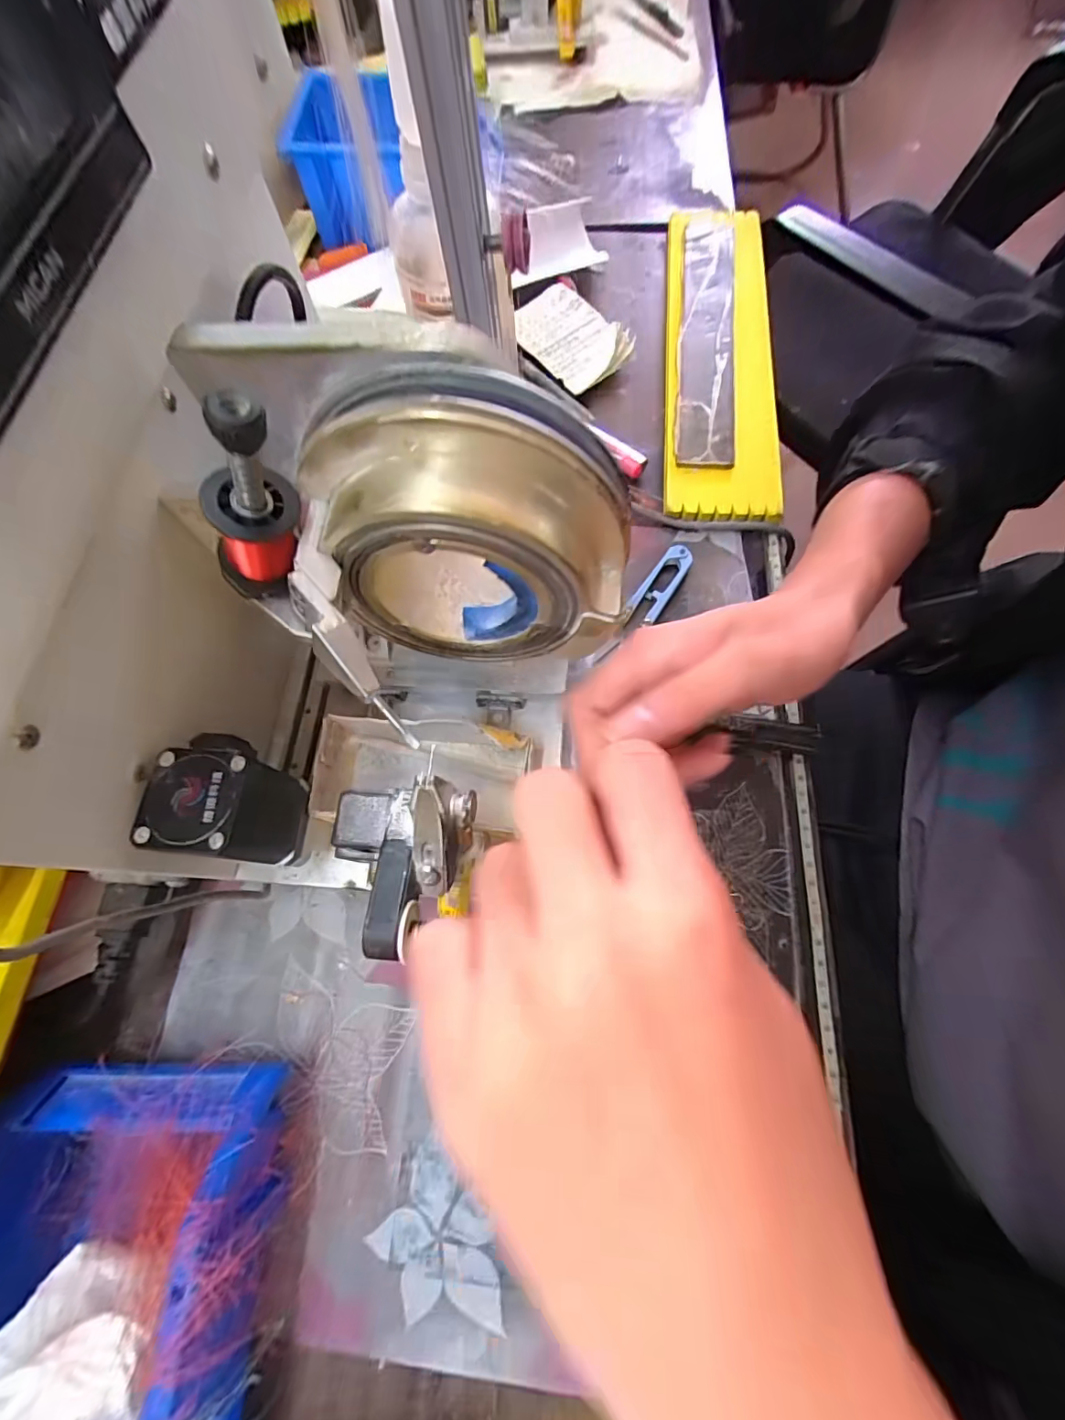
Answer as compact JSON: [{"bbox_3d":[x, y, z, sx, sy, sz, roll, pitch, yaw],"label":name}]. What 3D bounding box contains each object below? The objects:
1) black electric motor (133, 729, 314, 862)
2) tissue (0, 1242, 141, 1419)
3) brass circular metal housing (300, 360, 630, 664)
[{"bbox_3d":[-0.133,0.042,0.236,0.045,0.055,0.048,4,70,4],"label":"black electric motor"},{"bbox_3d":[-0.177,0.250,0.193,0.058,0.028,0.059,38,76,15],"label":"tissue"},{"bbox_3d":[-0.019,-0.060,0.186,0.101,0.098,0.043,4,70,4],"label":"brass circular metal housing"}]

